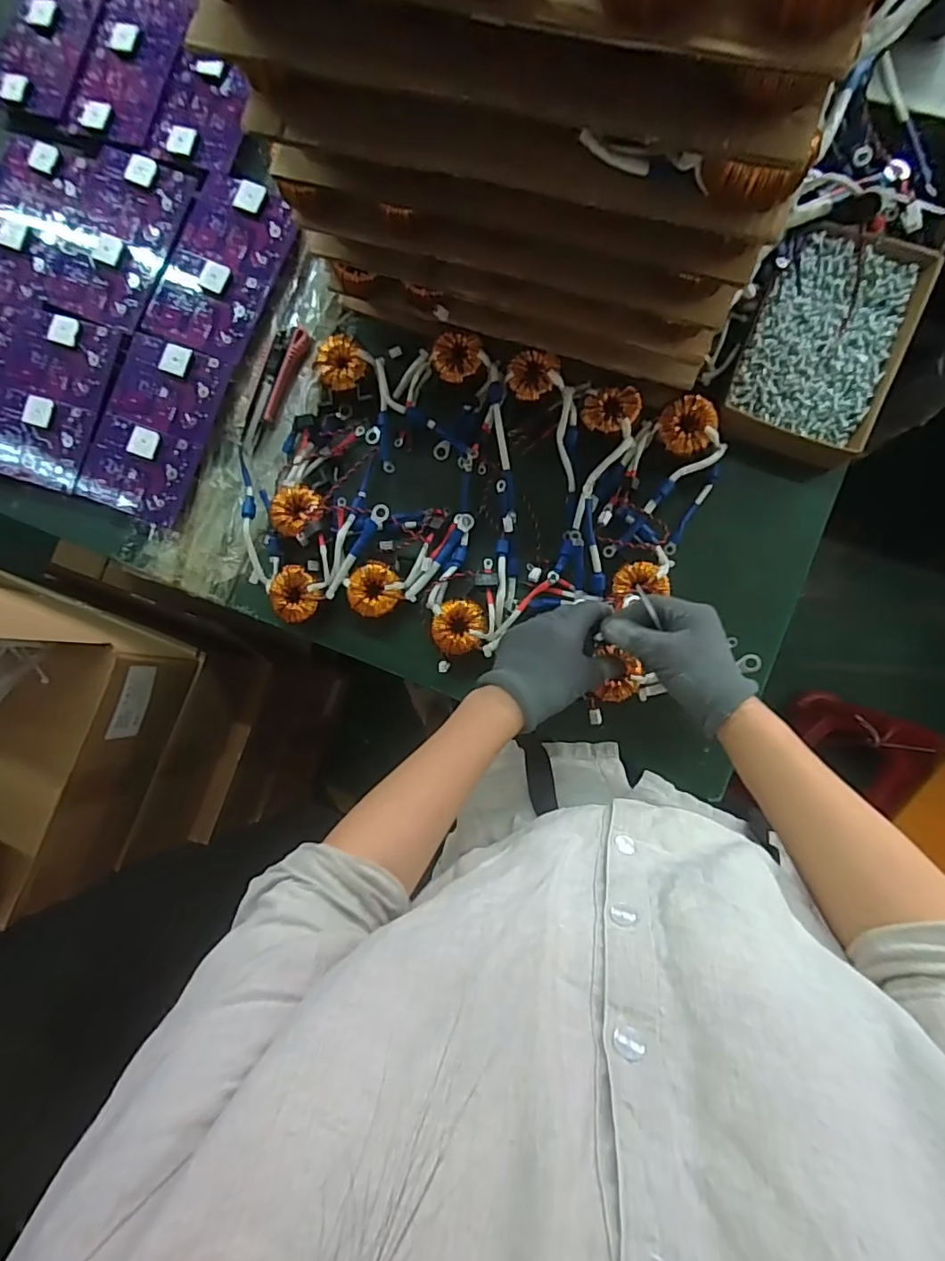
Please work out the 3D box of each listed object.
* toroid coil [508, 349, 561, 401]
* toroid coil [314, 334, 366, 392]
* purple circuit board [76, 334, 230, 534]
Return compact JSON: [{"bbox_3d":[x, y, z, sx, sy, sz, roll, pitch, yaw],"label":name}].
[{"bbox_3d":[0.060,-0.267,0.568,0.051,0.017,0.046,24,89,8],"label":"toroid coil"},{"bbox_3d":[-0.146,-0.296,0.603,0.051,0.018,0.064,-31,83,4],"label":"toroid coil"},{"bbox_3d":[-0.373,-0.233,0.624,0.131,0.023,0.197,19,92,4],"label":"purple circuit board"}]

